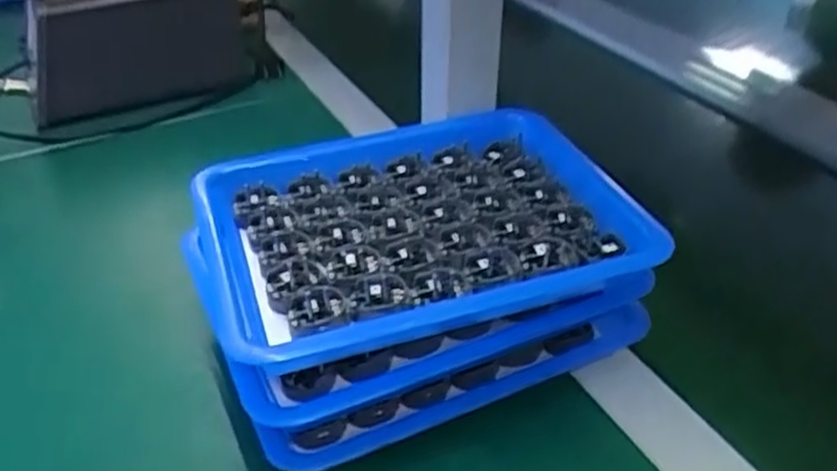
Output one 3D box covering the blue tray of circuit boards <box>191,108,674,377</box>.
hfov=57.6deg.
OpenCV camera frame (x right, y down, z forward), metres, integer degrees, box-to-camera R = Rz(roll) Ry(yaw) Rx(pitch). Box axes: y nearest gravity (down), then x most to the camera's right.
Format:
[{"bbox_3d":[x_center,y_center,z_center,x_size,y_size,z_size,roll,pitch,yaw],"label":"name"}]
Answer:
[{"bbox_3d":[-0.004,-0.002,0.400,0.208,0.044,0.163,-10,36,-16],"label":"blue tray of circuit boards"}]

